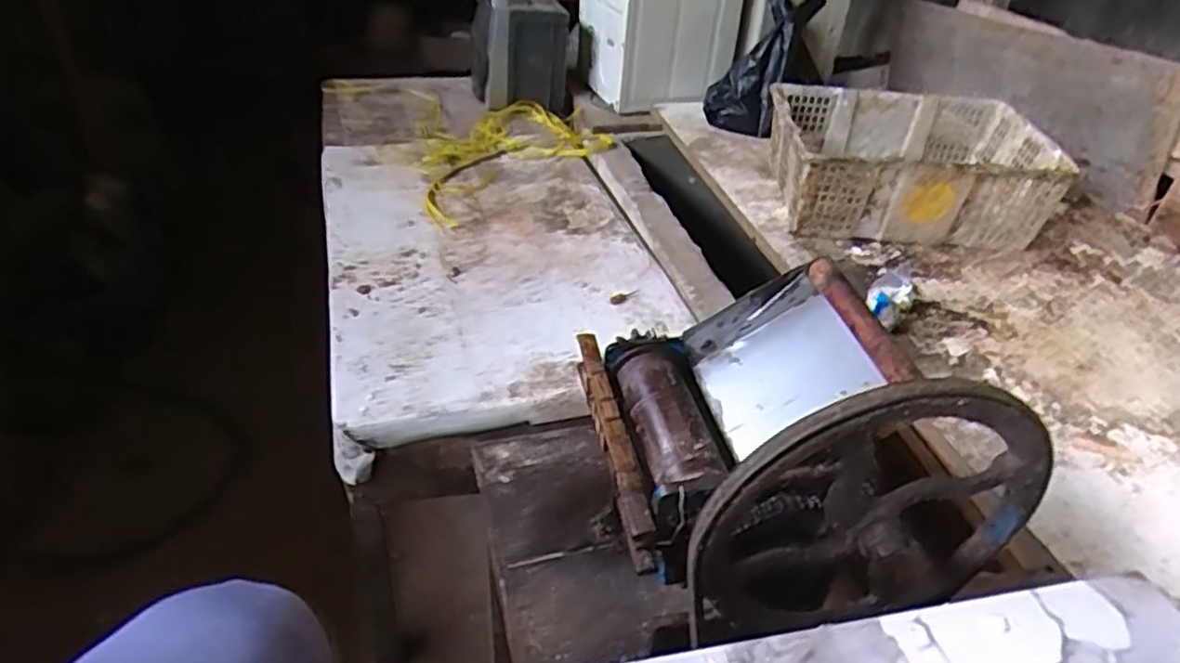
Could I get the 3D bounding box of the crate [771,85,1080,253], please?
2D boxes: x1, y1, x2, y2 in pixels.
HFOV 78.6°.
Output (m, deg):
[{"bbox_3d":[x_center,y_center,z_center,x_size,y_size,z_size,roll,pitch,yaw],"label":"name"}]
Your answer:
[{"bbox_3d":[0.595,-0.328,1.381,0.483,0.142,0.378,8,37,2],"label":"crate"}]

